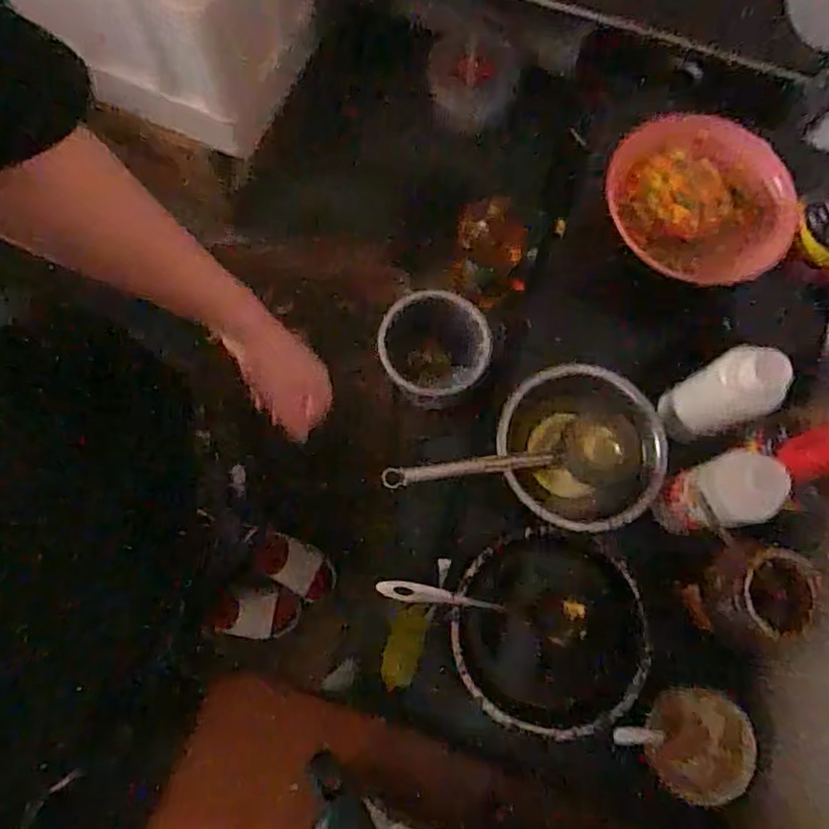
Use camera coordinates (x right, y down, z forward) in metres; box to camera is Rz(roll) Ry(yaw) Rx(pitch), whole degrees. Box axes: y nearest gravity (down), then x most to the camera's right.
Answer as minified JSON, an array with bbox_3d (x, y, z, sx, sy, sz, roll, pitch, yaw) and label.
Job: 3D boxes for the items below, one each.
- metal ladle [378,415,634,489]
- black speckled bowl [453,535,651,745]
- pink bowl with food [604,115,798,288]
[{"bbox_3d":[0.109,0.052,0.728,0.305,0.063,0.085,-3,75,-17],"label":"metal ladle"},{"bbox_3d":[0.153,0.251,0.725,0.222,0.057,0.223,-4,75,-3],"label":"black speckled bowl"},{"bbox_3d":[0.373,-0.285,0.846,0.202,0.080,0.225,-40,85,2],"label":"pink bowl with food"}]

